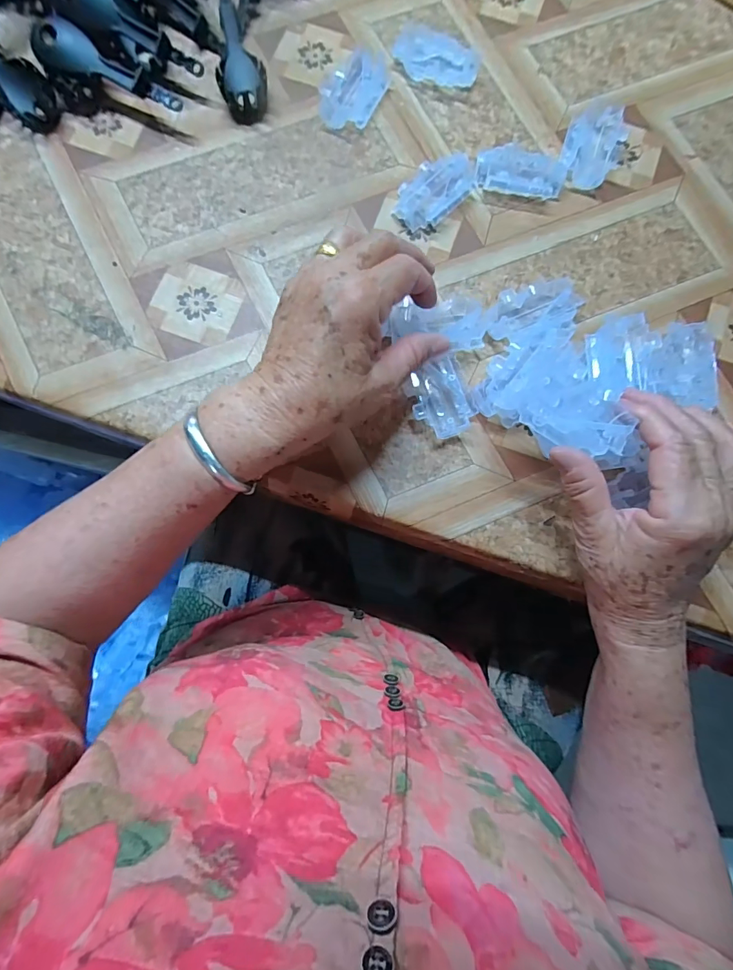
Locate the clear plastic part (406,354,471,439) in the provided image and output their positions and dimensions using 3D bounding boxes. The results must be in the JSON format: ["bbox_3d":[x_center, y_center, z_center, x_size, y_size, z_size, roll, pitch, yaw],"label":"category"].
[{"bbox_3d":[0.052,-0.062,0.312,0.040,0.014,0.057,-10,82,-5],"label":"clear plastic part"}]

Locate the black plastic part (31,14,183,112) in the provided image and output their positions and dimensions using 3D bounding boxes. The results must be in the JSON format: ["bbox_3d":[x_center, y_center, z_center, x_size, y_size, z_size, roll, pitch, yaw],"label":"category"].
[{"bbox_3d":[-0.192,-0.304,0.328,0.114,0.023,0.030,27,80,1],"label":"black plastic part"}]

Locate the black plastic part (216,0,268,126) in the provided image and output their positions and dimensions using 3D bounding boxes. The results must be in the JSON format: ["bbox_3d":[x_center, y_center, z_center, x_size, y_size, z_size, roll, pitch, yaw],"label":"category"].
[{"bbox_3d":[-0.103,-0.349,0.352,0.035,0.017,0.123,-10,82,-5],"label":"black plastic part"}]

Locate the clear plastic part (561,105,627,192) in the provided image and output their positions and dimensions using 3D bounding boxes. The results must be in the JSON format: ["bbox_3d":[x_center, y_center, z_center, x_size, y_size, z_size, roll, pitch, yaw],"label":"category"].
[{"bbox_3d":[0.181,-0.267,0.349,0.044,0.014,0.067,20,80,0],"label":"clear plastic part"}]

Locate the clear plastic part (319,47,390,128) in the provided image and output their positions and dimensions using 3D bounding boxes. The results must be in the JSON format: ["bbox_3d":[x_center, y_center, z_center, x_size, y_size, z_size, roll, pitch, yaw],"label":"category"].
[{"bbox_3d":[-0.011,-0.319,0.356,0.046,0.010,0.068,29,81,1],"label":"clear plastic part"}]

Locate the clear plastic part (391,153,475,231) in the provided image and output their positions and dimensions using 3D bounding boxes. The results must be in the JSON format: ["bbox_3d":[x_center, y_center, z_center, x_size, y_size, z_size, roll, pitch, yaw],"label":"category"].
[{"bbox_3d":[0.052,-0.226,0.339,0.067,0.012,0.040,-41,85,-8],"label":"clear plastic part"}]

